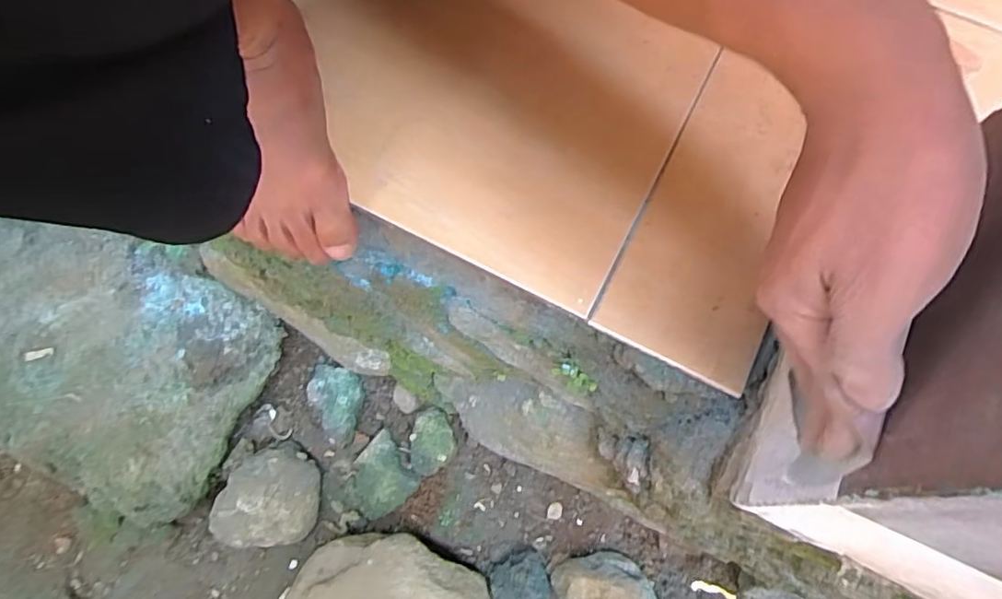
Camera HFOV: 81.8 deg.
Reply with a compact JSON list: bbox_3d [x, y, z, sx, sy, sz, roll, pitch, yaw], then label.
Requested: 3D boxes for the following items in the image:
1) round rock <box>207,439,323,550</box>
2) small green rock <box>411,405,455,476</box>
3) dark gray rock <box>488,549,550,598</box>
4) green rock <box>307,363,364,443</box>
[{"bbox_3d":[-0.299,0.246,0.732,0.124,0.068,0.121,1,70,-2],"label":"round rock"},{"bbox_3d":[-0.090,0.186,0.758,0.056,0.031,0.082,14,70,3],"label":"small green rock"},{"bbox_3d":[0.024,0.348,0.701,0.074,0.040,0.073,-24,73,-10],"label":"dark gray rock"},{"bbox_3d":[-0.226,0.141,0.786,0.075,0.037,0.101,7,70,1],"label":"green rock"}]

